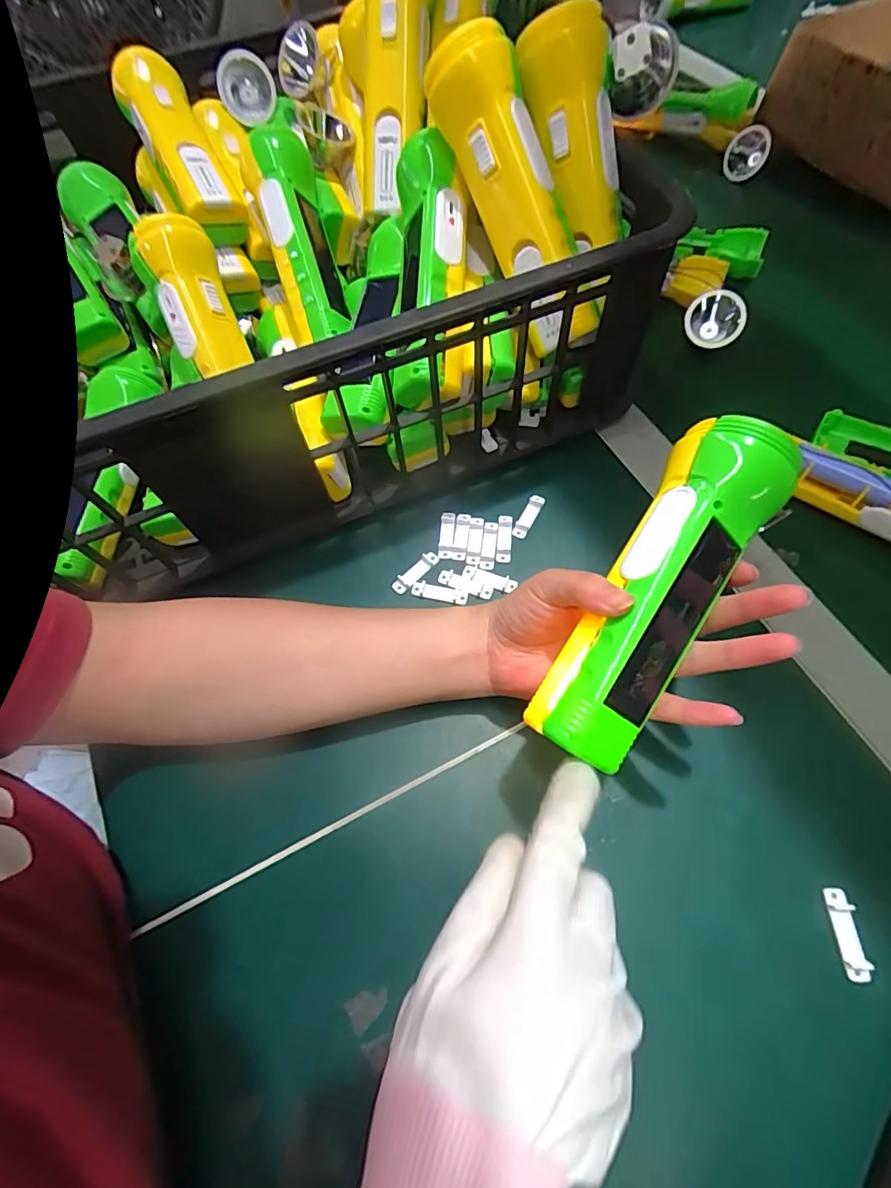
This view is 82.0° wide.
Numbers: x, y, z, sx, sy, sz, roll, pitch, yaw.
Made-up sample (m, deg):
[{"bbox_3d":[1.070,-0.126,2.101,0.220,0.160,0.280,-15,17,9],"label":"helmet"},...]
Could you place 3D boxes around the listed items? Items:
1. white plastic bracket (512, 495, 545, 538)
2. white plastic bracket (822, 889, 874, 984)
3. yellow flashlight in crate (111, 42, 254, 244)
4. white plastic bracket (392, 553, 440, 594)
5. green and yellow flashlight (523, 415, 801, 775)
[{"bbox_3d":[0.058,-0.055,0.358,0.009,0.005,0.036,27,70,14],"label":"white plastic bracket"},{"bbox_3d":[0.192,0.162,0.244,0.011,0.005,0.037,-1,66,3],"label":"white plastic bracket"},{"bbox_3d":[-0.198,-0.333,0.383,0.047,0.043,0.170,-28,79,-9],"label":"yellow flashlight in crate"},{"bbox_3d":[-0.020,-0.015,0.342,0.036,0.004,0.010,-41,70,-15],"label":"white plastic bracket"},{"bbox_3d":[0.097,-0.001,0.234,0.047,0.049,0.160,31,86,15],"label":"green and yellow flashlight"}]

